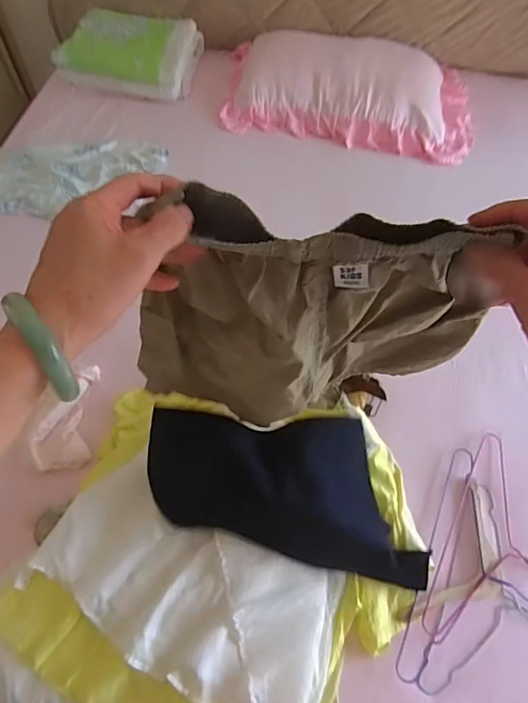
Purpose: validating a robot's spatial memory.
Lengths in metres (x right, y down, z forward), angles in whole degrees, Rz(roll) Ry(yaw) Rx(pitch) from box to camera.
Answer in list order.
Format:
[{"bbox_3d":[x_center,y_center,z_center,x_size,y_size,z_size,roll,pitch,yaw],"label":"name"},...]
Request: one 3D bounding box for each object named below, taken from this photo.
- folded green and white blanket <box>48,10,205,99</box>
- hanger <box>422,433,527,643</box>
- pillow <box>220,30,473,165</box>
[{"bbox_3d":[-0.462,-1.005,1.628,0.448,0.112,0.324,7,60,5],"label":"folded green and white blanket"},{"bbox_3d":[0.438,0.357,0.870,0.201,0.024,0.399,27,63,16],"label":"hanger"},{"bbox_3d":[0.263,-0.838,1.523,0.794,0.132,0.414,13,60,8],"label":"pillow"}]

